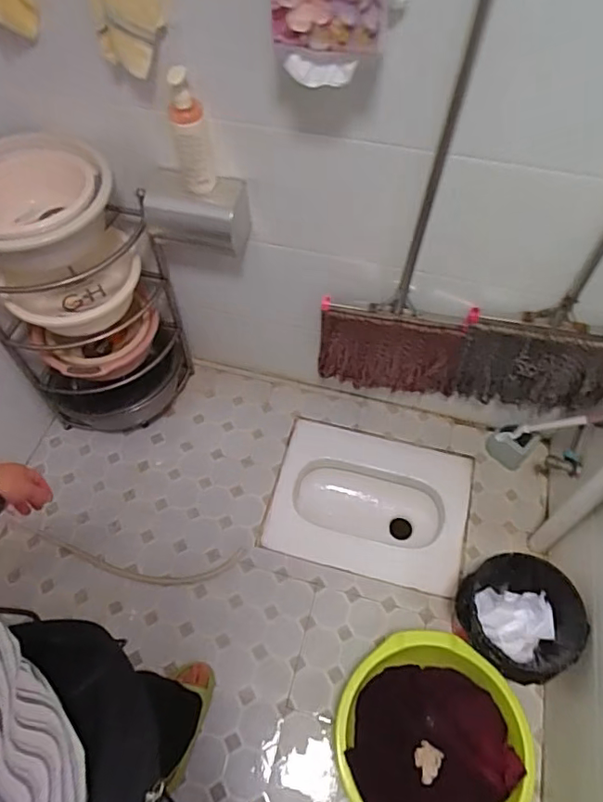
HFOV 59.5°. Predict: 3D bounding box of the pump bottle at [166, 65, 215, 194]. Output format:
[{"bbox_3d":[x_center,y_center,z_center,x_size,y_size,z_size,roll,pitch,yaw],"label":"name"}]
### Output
[{"bbox_3d":[-0.218,-0.525,1.043,0.068,0.235,0.055,-14,59,-9],"label":"pump bottle"}]

